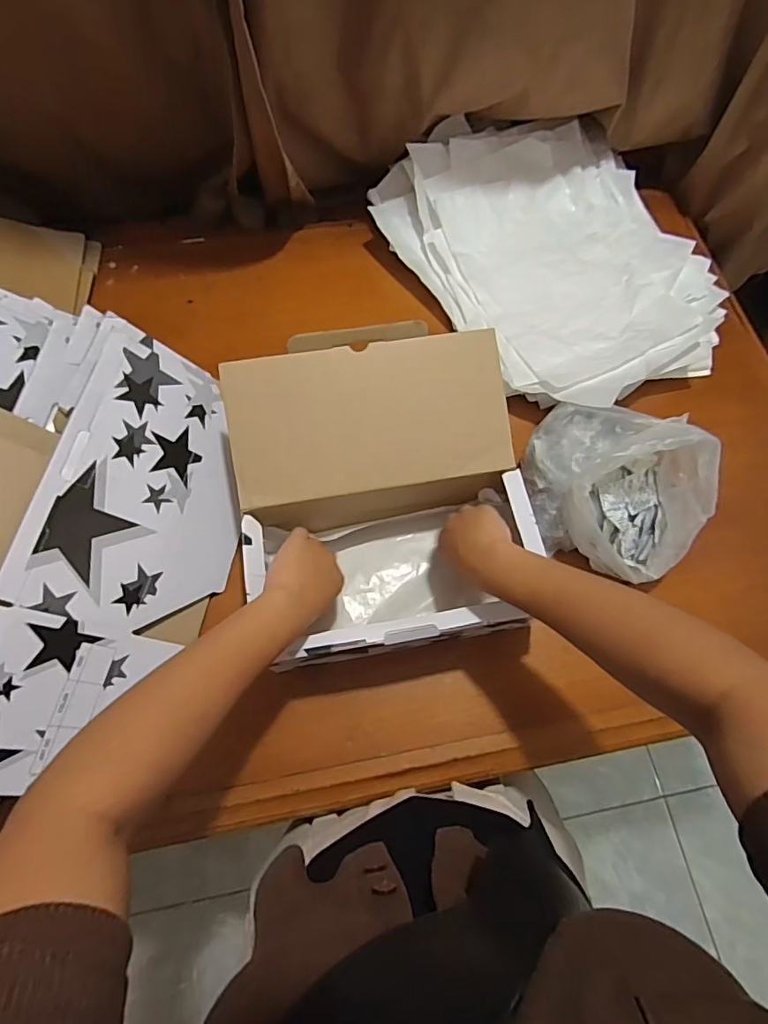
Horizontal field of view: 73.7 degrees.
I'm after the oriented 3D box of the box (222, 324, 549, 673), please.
[{"bbox_3d":[-0.003,-0.013,0.528,0.274,0.161,0.289,-8,68,-5],"label":"box"}]

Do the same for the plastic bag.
[{"bbox_3d":[0.246,-0.031,0.549,0.189,0.132,0.142,34,71,11],"label":"plastic bag"}]

